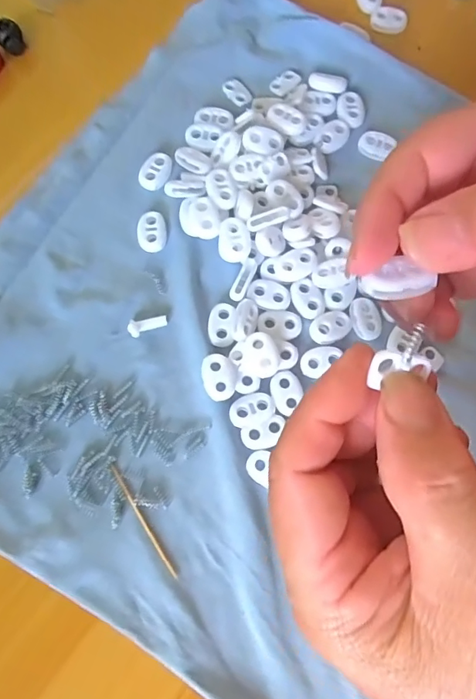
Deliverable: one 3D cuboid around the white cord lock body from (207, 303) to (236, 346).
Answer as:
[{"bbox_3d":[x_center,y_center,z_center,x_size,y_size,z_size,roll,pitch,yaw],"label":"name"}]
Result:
[{"bbox_3d":[-0.008,-0.013,0.235,0.013,0.005,0.022,4,76,0],"label":"white cord lock body"}]

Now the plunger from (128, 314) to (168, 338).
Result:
[{"bbox_3d":[-0.045,-0.012,0.236,0.020,0.004,0.009,-11,76,-3],"label":"plunger"}]

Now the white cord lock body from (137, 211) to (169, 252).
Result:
[{"bbox_3d":[-0.046,-0.063,0.249,0.016,0.004,0.022,-8,76,-3],"label":"white cord lock body"}]

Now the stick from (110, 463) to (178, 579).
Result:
[{"bbox_3d":[-0.044,0.078,0.214,0.004,0.004,0.057,-32,79,-8],"label":"stick"}]

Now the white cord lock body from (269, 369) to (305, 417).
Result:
[{"bbox_3d":[0.024,0.020,0.227,0.015,0.004,0.020,-24,78,-6],"label":"white cord lock body"}]

